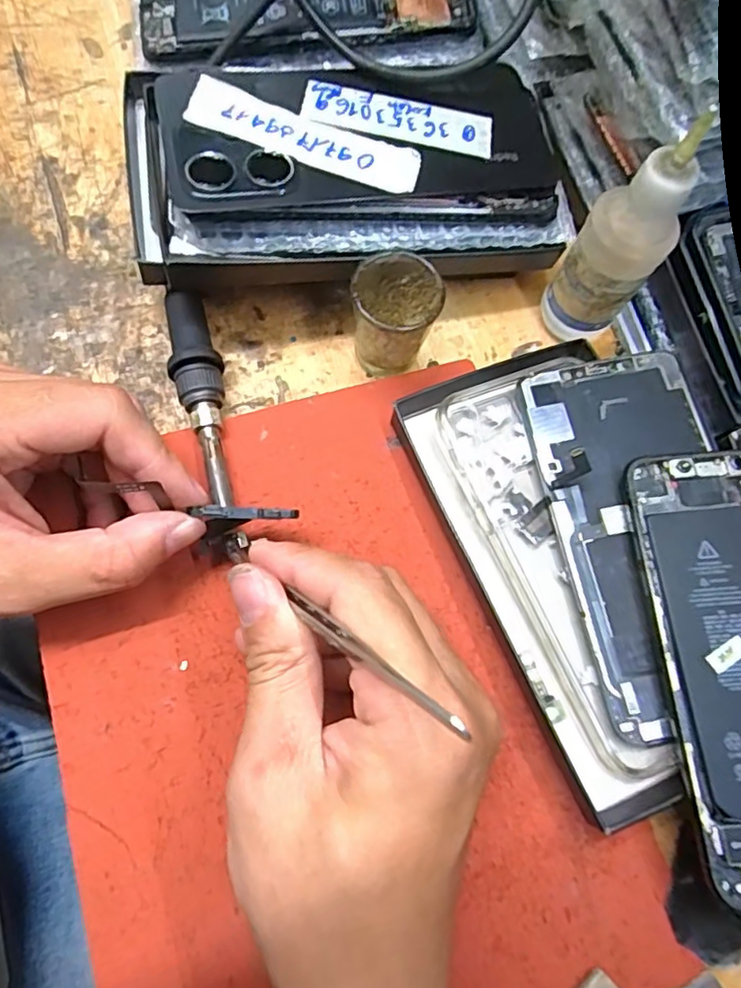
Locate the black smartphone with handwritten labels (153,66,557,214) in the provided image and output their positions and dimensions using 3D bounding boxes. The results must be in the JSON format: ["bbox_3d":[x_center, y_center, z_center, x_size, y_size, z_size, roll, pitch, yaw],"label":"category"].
[{"bbox_3d":[-0.003,-0.151,0.252,0.161,0.009,0.067,-8,77,-11],"label":"black smartphone with handwritten labels"}]

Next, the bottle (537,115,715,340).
[{"bbox_3d":[0.098,-0.097,0.243,0.033,0.105,0.028,36,75,7],"label":"bottle"}]

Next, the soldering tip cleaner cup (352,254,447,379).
[{"bbox_3d":[0.012,-0.075,0.260,0.037,0.046,0.036,1,74,-4],"label":"soldering tip cleaner cup"}]

